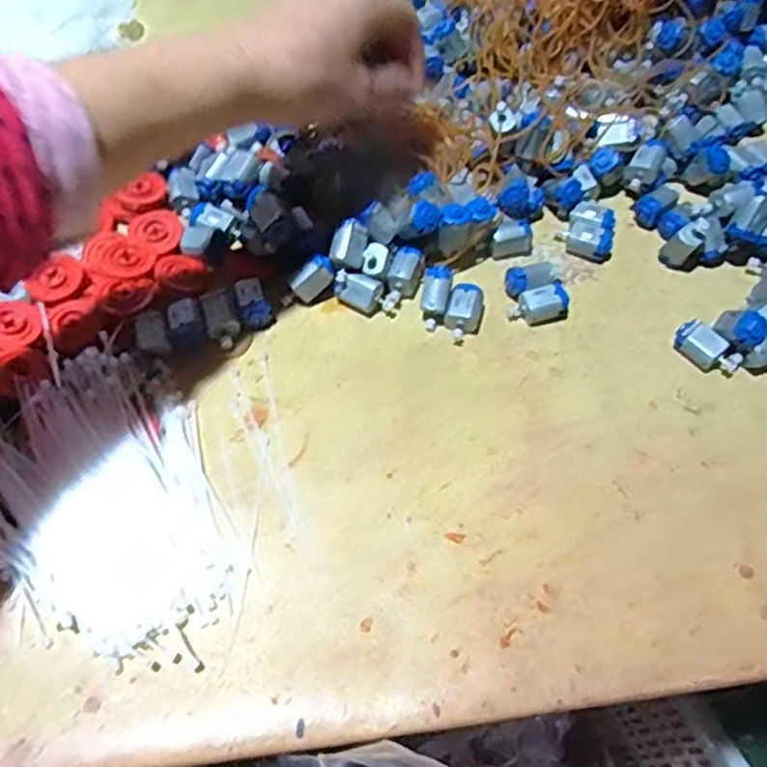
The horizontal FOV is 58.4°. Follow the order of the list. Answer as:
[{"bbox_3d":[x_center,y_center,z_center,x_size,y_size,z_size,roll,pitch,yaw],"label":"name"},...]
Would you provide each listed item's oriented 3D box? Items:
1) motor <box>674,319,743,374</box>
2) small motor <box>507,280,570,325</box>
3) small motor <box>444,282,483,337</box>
[{"bbox_3d":[0.189,-0.020,0.401,0.017,0.015,0.038,-42,74,-18],"label":"motor"},{"bbox_3d":[0.095,-0.047,0.415,0.033,0.017,0.019,-15,67,-9],"label":"small motor"},{"bbox_3d":[0.048,-0.042,0.411,0.019,0.015,0.032,18,66,6],"label":"small motor"}]

